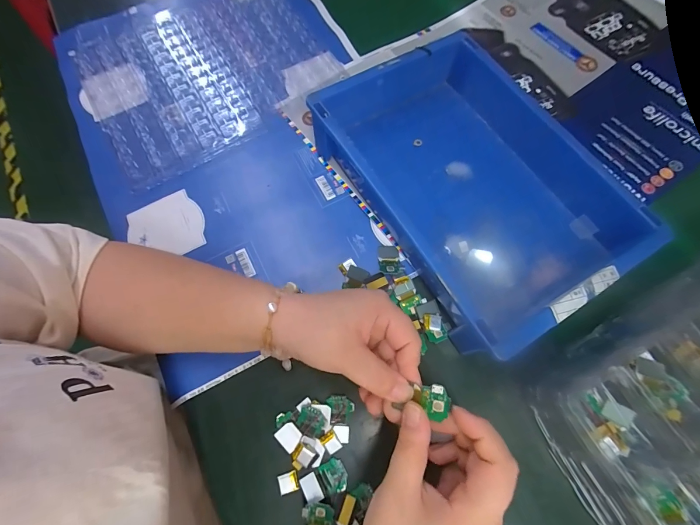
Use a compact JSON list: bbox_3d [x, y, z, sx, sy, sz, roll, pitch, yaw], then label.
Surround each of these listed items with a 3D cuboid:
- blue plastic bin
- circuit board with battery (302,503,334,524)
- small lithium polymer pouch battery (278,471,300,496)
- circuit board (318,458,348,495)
[{"bbox_3d":[0.135,-0.093,0.346,0.242,0.070,0.304,-30,72,-10],"label":"blue plastic bin"},{"bbox_3d":[-0.028,0.215,0.267,0.025,0.004,0.037,10,94,-1],"label":"circuit board with battery"},{"bbox_3d":[-0.053,0.189,0.282,0.017,0.004,0.015,-18,71,-6],"label":"small lithium polymer pouch battery"},{"bbox_3d":[-0.014,0.183,0.282,0.022,0.004,0.024,-24,71,-8],"label":"circuit board"}]

